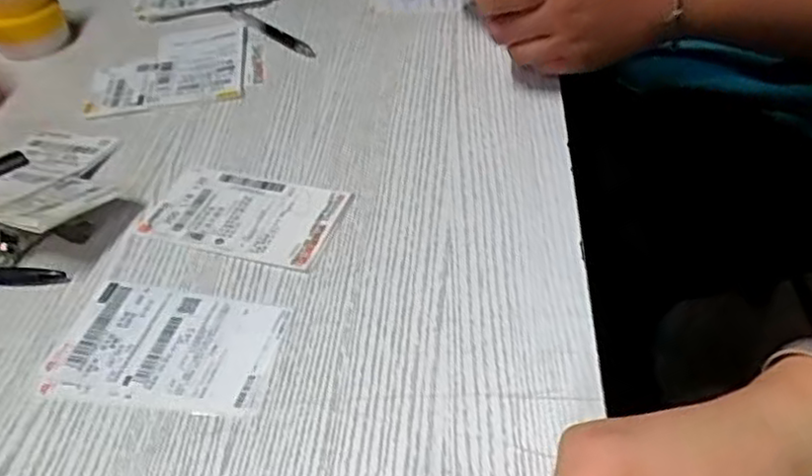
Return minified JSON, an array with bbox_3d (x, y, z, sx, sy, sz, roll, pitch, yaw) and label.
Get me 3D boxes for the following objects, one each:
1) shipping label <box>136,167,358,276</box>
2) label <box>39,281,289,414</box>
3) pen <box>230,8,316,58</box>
[{"bbox_3d":[-0.114,-0.016,0.488,0.135,0.004,0.073,10,46,15],"label":"shipping label"},{"bbox_3d":[-0.138,0.061,0.410,0.126,0.004,0.083,5,45,10],"label":"label"},{"bbox_3d":[-0.136,-0.201,0.675,0.142,0.010,0.011,32,55,31],"label":"pen"}]

